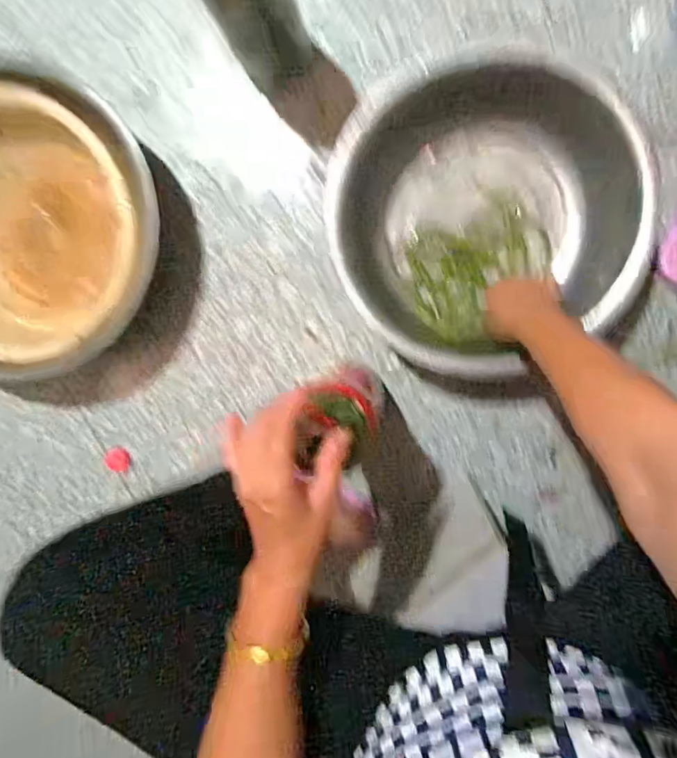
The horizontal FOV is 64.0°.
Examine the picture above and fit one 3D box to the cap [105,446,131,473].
[{"bbox_3d":[-0.314,0.115,0.768,0.034,0.007,0.035,6,98,5],"label":"cap"}]

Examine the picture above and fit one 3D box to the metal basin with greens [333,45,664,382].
[{"bbox_3d":[0.166,-0.191,0.648,0.346,0.101,0.371,1,97,5],"label":"metal basin with greens"}]

